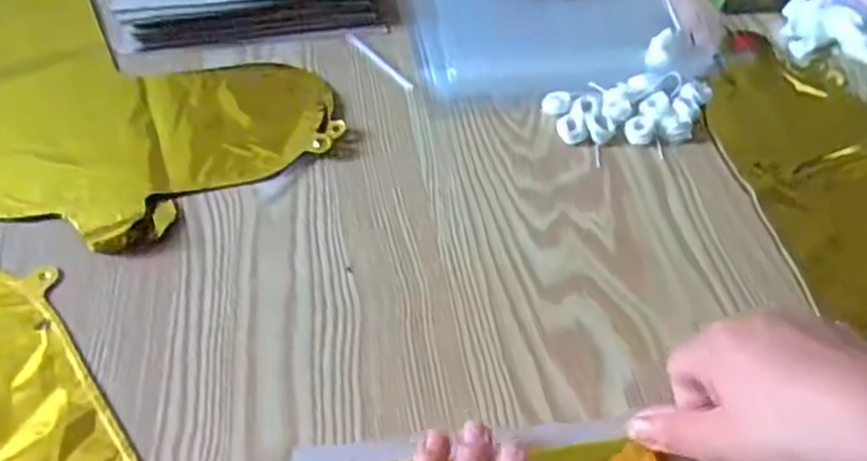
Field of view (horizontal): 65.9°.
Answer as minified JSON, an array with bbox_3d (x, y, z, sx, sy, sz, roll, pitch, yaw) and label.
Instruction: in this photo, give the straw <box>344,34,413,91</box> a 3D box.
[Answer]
[{"bbox_3d":[-0.044,-0.133,0.516,0.008,0.004,0.087,-31,57,-22],"label":"straw"}]

